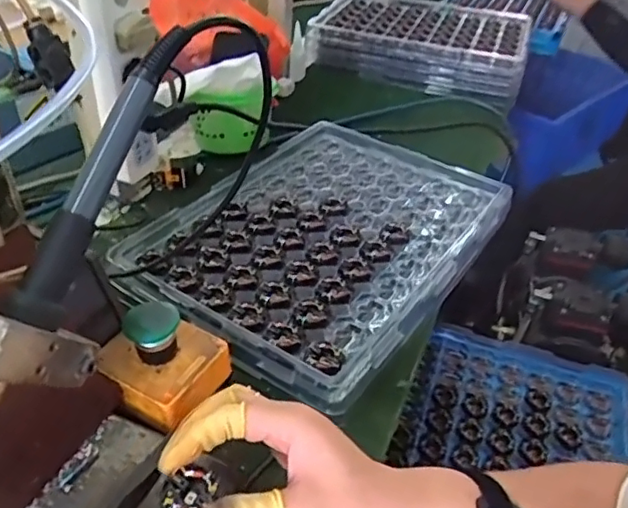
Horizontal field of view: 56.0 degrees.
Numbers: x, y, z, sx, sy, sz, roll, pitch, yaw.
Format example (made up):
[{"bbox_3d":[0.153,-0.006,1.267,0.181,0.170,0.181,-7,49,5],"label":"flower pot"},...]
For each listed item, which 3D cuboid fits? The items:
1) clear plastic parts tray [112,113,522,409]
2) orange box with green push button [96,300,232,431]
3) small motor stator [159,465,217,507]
[{"bbox_3d":[0.010,-0.029,0.620,0.283,0.032,0.366,26,43,26],"label":"clear plastic parts tray"},{"bbox_3d":[-0.111,0.072,0.429,0.080,0.066,0.073,21,41,21],"label":"orange box with green push button"},{"bbox_3d":[-0.066,0.124,0.306,0.023,0.009,0.030,19,40,18],"label":"small motor stator"}]

